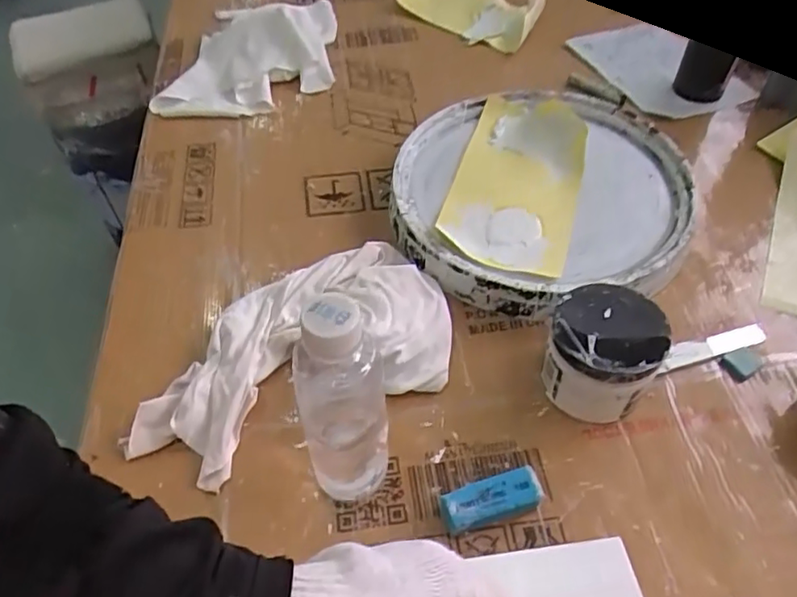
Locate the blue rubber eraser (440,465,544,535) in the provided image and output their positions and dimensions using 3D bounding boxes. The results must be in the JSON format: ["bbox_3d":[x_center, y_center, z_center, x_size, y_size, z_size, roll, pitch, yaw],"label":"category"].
[{"bbox_3d":[0.065,0.144,0.432,0.070,0.023,0.026,-15,51,-10],"label":"blue rubber eraser"}]

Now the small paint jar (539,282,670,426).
[{"bbox_3d":[0.155,0.043,0.474,0.077,0.080,0.076,-1,50,1],"label":"small paint jar"}]

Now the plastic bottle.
[{"bbox_3d":[-0.037,0.065,0.381,0.058,0.174,0.047,-15,51,-10],"label":"plastic bottle"}]

